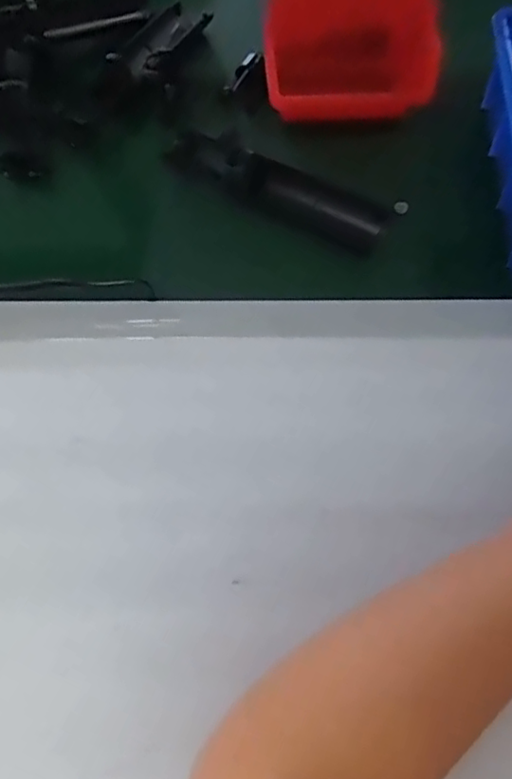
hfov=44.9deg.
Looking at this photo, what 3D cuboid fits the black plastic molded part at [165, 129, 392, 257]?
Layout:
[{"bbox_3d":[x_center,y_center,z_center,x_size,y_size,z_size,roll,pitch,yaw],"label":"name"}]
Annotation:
[{"bbox_3d":[0.015,-0.142,0.431,0.161,0.027,0.045,34,73,16],"label":"black plastic molded part"}]

